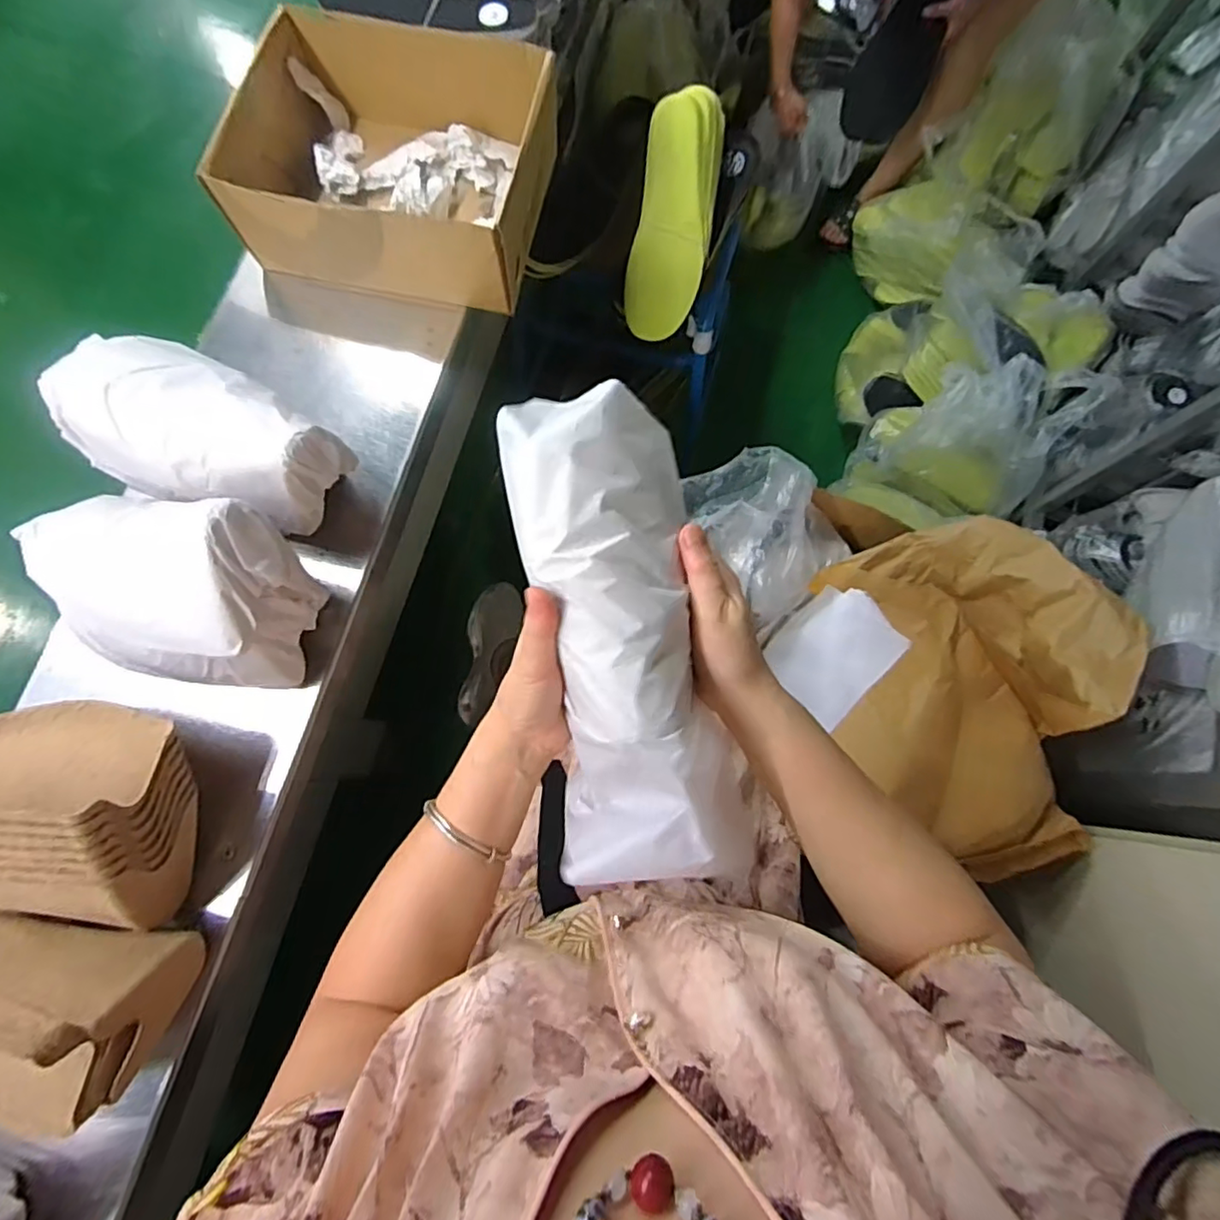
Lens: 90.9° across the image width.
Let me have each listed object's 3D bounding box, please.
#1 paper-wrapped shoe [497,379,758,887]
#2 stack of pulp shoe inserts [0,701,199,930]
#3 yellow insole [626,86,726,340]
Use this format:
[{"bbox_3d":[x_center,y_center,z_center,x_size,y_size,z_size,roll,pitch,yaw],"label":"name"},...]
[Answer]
[{"bbox_3d":[0.005,0.014,0.366,0.102,0.092,0.281,-11,91,-5],"label":"paper-wrapped shoe"},{"bbox_3d":[-0.412,0.154,0.434,0.200,0.119,0.126,3,116,9],"label":"stack of pulp shoe inserts"},{"bbox_3d":[0.090,-0.547,0.838,0.103,0.047,0.316,11,101,1],"label":"yellow insole"}]

